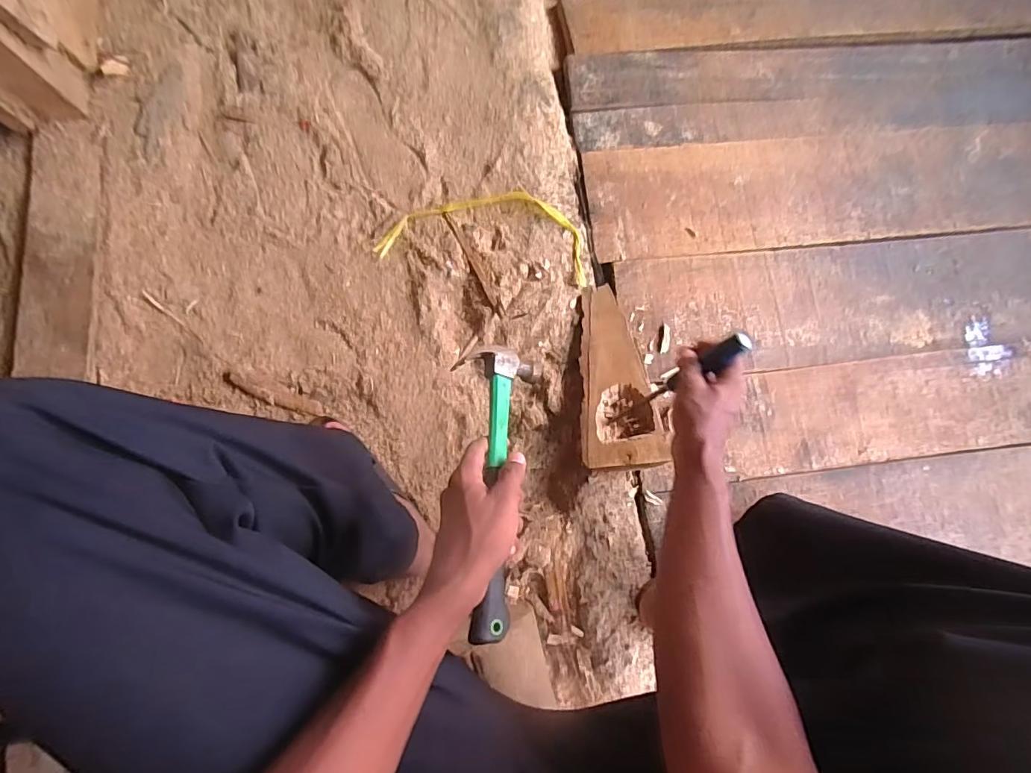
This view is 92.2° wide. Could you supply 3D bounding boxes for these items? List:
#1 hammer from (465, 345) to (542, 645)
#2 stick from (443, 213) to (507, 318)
[{"bbox_3d":[-0.013,0.083,0.446,0.062,0.032,0.262,3,64,-2],"label":"hammer"},{"bbox_3d":[-0.061,-0.185,0.742,0.016,0.009,0.185,-26,83,-7],"label":"stick"}]

